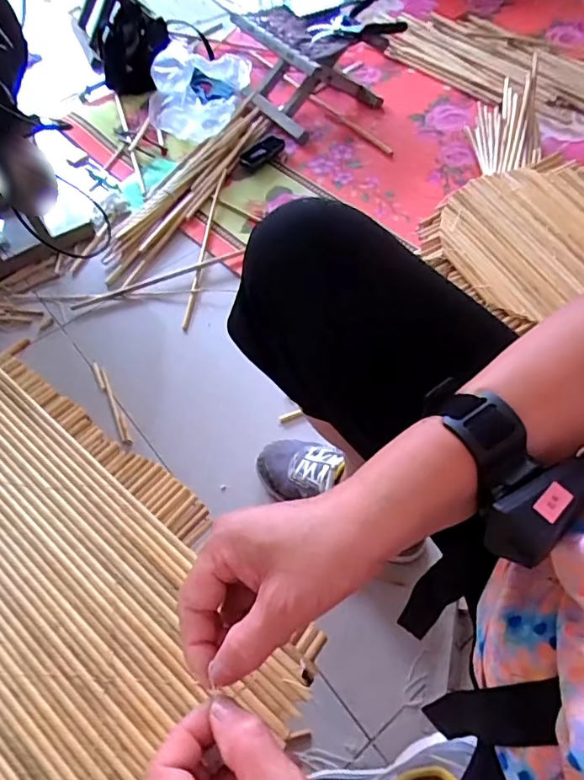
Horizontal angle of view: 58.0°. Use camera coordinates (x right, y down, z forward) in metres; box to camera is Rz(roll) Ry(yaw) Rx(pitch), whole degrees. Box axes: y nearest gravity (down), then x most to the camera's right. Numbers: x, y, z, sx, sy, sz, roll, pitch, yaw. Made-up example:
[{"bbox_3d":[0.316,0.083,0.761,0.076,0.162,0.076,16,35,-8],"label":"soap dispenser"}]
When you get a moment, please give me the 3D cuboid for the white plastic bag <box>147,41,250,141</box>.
[{"bbox_3d":[-0.192,-0.632,1.113,0.203,0.158,0.194,-3,58,1],"label":"white plastic bag"}]

